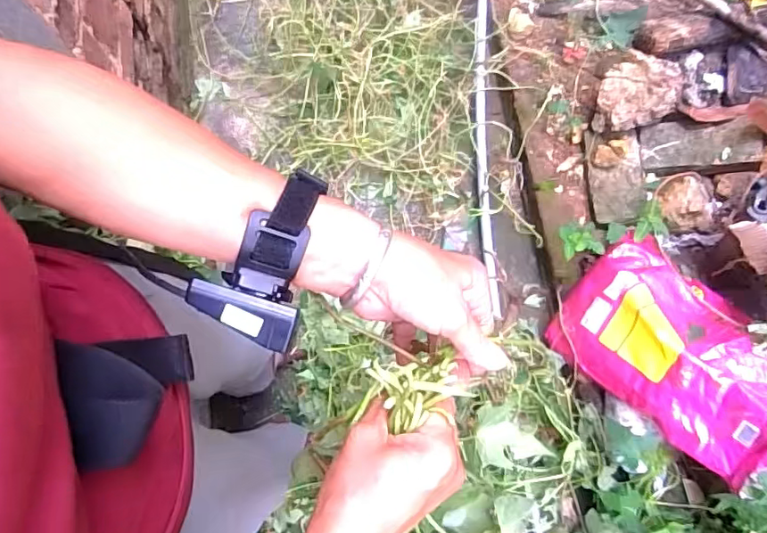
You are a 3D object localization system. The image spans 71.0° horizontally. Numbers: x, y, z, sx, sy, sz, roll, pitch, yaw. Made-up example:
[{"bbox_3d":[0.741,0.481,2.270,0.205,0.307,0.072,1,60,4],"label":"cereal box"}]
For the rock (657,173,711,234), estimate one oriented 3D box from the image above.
[{"bbox_3d":[0.650,-0.141,1.161,0.095,0.059,0.115,-6,75,-2],"label":"rock"}]

